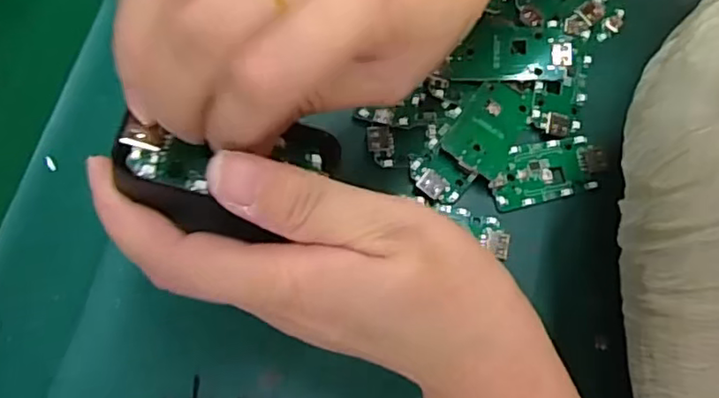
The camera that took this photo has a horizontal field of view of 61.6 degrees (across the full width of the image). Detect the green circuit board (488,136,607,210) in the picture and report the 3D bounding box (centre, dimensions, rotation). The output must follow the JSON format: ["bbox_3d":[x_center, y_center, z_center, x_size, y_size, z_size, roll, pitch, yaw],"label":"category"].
[{"bbox_3d":[0.097,-0.015,0.313,0.061,0.006,0.031,-13,72,-9],"label":"green circuit board"}]

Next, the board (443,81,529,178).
[{"bbox_3d":[0.068,-0.037,0.311,0.032,0.004,0.052,35,68,-2],"label":"board"}]

